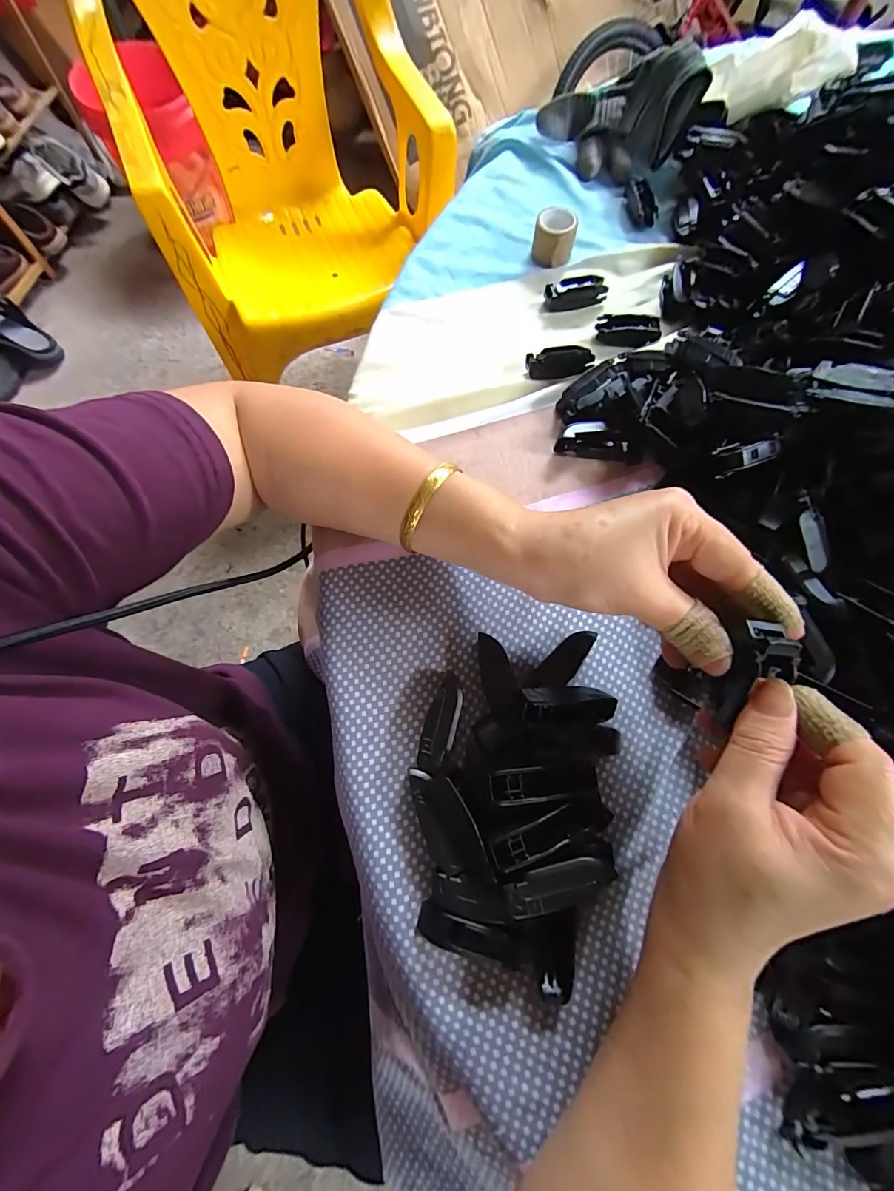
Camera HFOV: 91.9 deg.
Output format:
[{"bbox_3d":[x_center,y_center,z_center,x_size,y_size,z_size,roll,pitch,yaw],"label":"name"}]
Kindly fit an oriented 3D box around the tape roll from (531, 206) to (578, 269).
[{"bbox_3d":[0.086,-0.290,0.352,0.032,0.029,0.034,0,73,-1],"label":"tape roll"}]

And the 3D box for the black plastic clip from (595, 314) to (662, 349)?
[{"bbox_3d":[0.139,-0.202,0.333,0.046,0.015,0.025,7,73,1],"label":"black plastic clip"}]

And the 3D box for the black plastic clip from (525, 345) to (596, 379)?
[{"bbox_3d":[0.084,-0.170,0.321,0.047,0.019,0.018,1,73,-1],"label":"black plastic clip"}]

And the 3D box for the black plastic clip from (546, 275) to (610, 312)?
[{"bbox_3d":[0.102,-0.240,0.342,0.048,0.014,0.019,-7,74,-3],"label":"black plastic clip"}]

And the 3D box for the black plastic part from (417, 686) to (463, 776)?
[{"bbox_3d":[-0.004,0.073,0.244,0.018,0.008,0.050,17,55,4],"label":"black plastic part"}]

